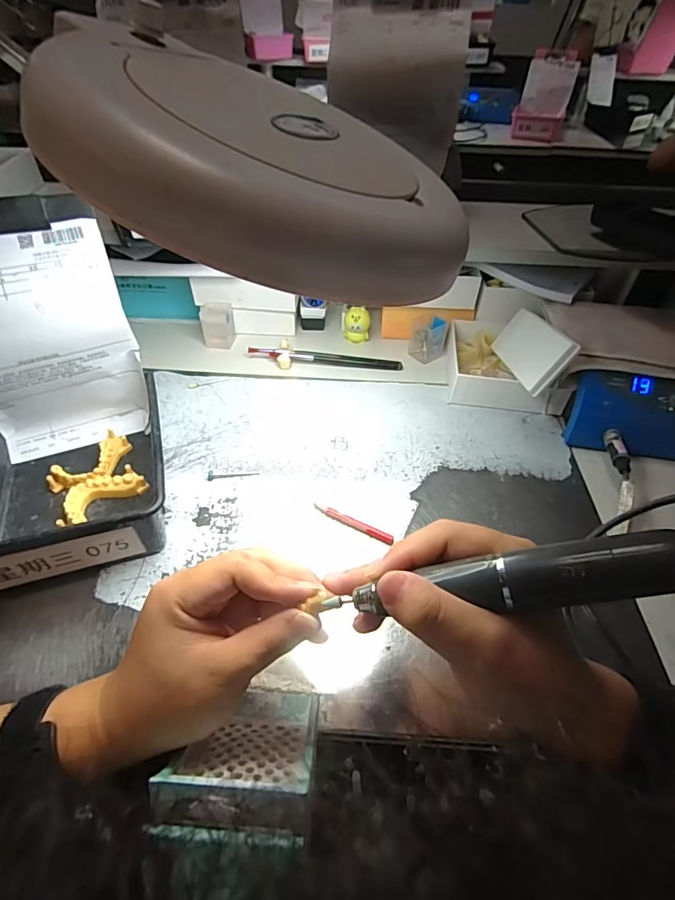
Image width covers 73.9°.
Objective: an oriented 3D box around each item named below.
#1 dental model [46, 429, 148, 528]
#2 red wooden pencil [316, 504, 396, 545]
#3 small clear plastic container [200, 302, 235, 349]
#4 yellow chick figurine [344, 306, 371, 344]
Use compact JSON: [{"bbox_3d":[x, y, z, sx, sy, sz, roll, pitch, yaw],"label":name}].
[{"bbox_3d":[-0.224,0.025,0.417,0.074,0.020,0.095,-24,52,-23],"label":"dental model"},{"bbox_3d":[0.013,0.064,0.391,0.076,0.009,0.009,25,51,21],"label":"red wooden pencil"},{"bbox_3d":[-0.154,-0.163,0.584,0.039,0.049,0.038,-5,47,-7],"label":"small clear plastic container"},{"bbox_3d":[0.026,-0.161,0.586,0.033,0.051,0.022,0,46,-1],"label":"yellow chick figurine"}]

